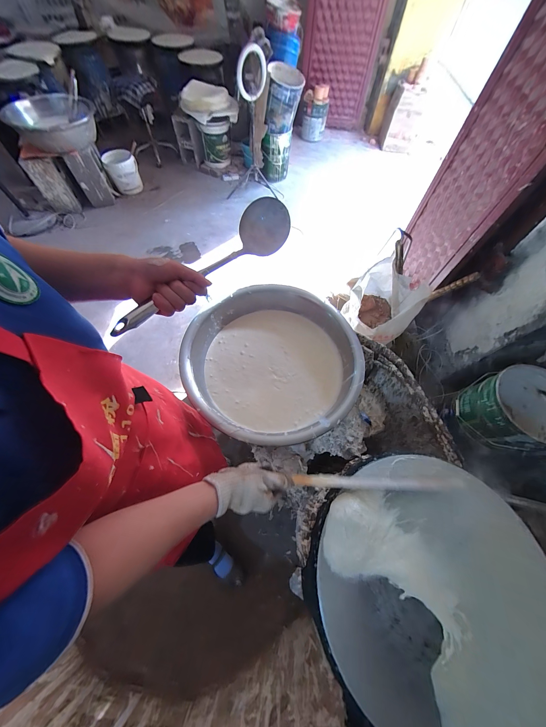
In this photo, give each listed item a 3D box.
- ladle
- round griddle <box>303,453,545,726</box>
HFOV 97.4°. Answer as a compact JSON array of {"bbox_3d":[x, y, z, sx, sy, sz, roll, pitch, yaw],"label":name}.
[{"bbox_3d":[-0.104,-0.156,0.381,0.093,0.051,0.335,37,69,16],"label":"ladle"},{"bbox_3d":[0.256,0.351,0.383,0.376,0.039,0.369,1,63,-1],"label":"round griddle"}]

